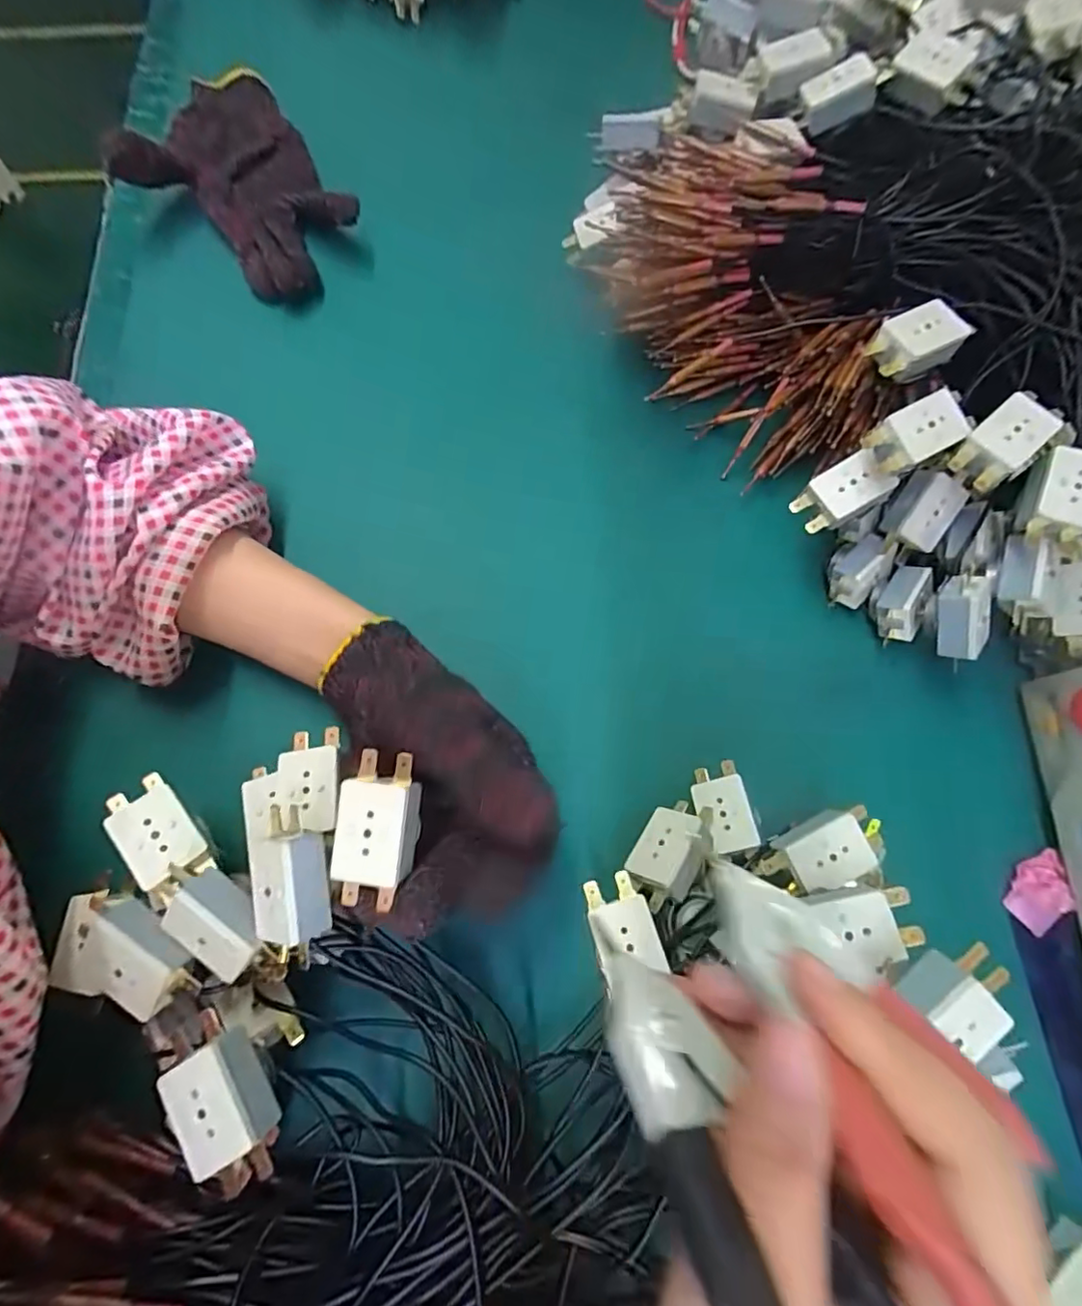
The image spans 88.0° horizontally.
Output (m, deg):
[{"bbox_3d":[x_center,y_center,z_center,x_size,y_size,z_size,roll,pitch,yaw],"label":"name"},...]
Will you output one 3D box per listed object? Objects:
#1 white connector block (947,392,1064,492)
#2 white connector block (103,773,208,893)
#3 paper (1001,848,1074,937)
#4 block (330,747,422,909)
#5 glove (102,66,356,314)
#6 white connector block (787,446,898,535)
[{"bbox_3d":[0.232,-0.106,0.279,0.043,0.020,0.028,-40,78,-12],"label":"white connector block"},{"bbox_3d":[-0.169,0.076,0.244,0.026,0.010,0.048,-36,72,-31],"label":"white connector block"},{"bbox_3d":[0.264,0.125,0.297,0.018,0.022,0.044,23,74,5],"label":"paper"},{"bbox_3d":[-0.066,0.070,0.221,0.028,0.016,0.055,6,73,0],"label":"block"},{"bbox_3d":[-0.214,-0.330,0.396,0.129,0.044,0.187,-36,78,-11],"label":"glove"},{"bbox_3d":[0.168,-0.088,0.315,0.046,0.019,0.030,-37,72,18],"label":"white connector block"}]

